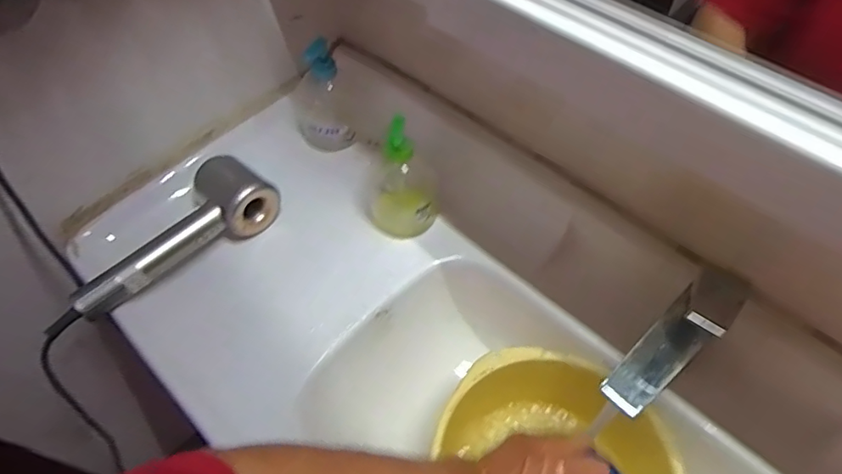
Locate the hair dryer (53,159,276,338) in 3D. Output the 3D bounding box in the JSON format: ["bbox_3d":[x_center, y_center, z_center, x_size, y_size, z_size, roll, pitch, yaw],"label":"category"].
[{"bbox_3d":[-0.311,0.016,0.670,0.087,0.078,0.287,38,67,25],"label":"hair dryer"}]

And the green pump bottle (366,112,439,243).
[{"bbox_3d":[-0.026,-0.075,0.653,0.088,0.164,0.070,-5,56,1],"label":"green pump bottle"}]

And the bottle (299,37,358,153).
[{"bbox_3d":[-0.135,-0.192,0.738,0.079,0.155,0.073,-18,57,-7],"label":"bottle"}]

